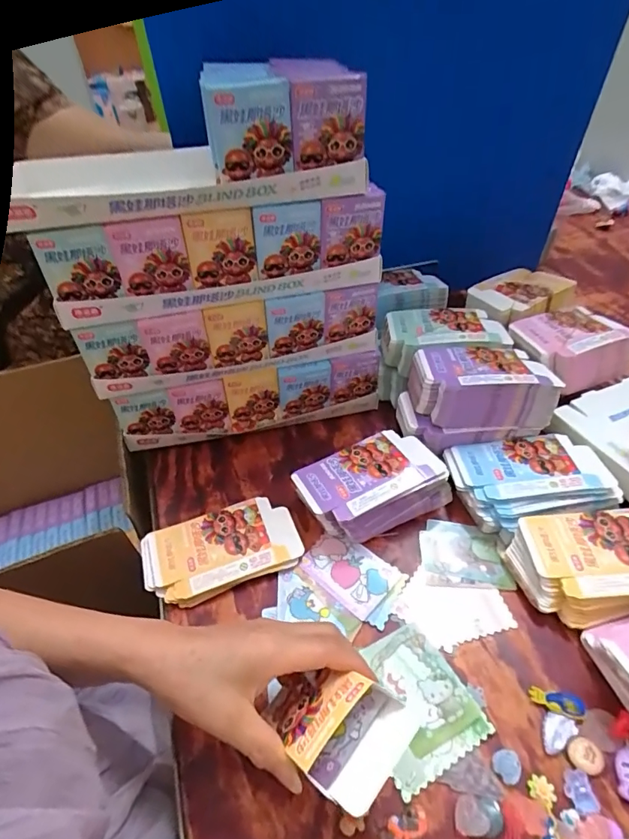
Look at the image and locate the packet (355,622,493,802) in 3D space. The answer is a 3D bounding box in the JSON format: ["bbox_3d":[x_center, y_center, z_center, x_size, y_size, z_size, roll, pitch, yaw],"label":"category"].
[{"bbox_3d":[0.081,0.230,0.379,0.084,0.007,0.100,-22,46,-18],"label":"packet"}]

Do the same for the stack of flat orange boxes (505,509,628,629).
[{"bbox_3d":[0.270,0.137,0.435,0.149,0.047,0.098,-7,43,-2],"label":"stack of flat orange boxes"}]

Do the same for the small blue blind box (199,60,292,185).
[{"bbox_3d":[-0.056,-0.252,0.390,0.067,0.077,0.043,-12,44,-8],"label":"small blue blind box"}]

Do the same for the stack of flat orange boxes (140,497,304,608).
[{"bbox_3d":[-0.097,0.136,0.482,0.156,0.019,0.086,-14,44,-11],"label":"stack of flat orange boxes"}]

